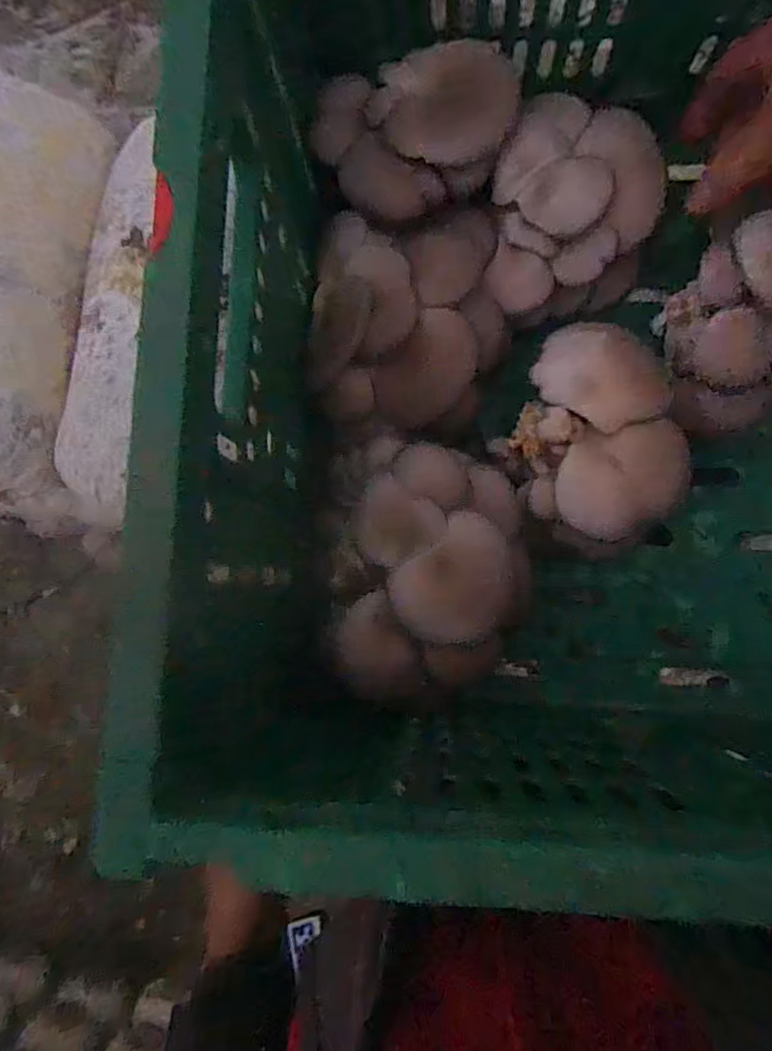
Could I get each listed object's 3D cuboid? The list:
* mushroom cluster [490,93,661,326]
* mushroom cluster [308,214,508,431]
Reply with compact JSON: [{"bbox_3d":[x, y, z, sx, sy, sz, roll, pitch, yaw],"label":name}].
[{"bbox_3d":[0.109,-0.179,0.359,0.096,0.067,0.119,5,87,3],"label":"mushroom cluster"},{"bbox_3d":[0.011,-0.114,0.339,0.105,0.057,0.120,-5,87,2],"label":"mushroom cluster"}]

